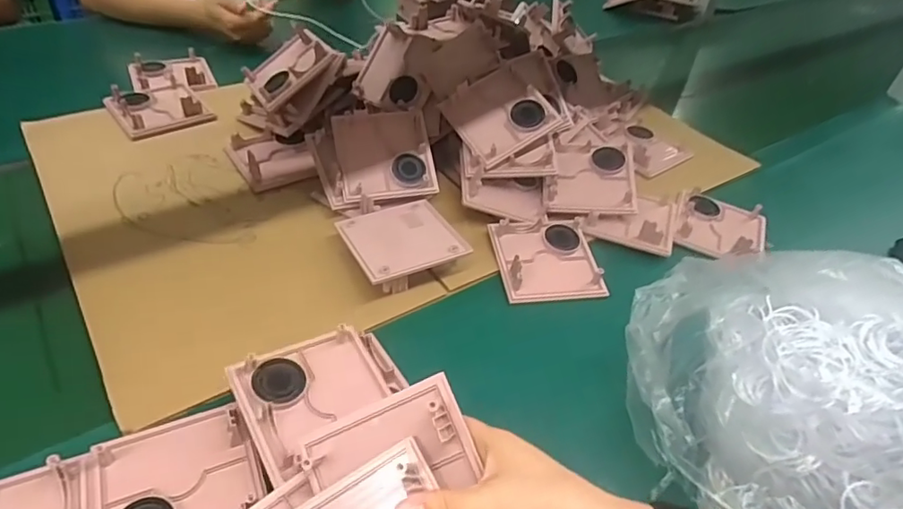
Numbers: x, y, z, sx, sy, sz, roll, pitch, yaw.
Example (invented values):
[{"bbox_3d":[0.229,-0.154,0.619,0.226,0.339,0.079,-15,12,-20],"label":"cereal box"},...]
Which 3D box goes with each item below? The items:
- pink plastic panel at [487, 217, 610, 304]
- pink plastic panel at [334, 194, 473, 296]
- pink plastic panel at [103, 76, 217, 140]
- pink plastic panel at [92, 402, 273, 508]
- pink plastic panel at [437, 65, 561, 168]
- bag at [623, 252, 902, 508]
[{"bbox_3d":[0.104,0.001,0.604,0.108,0.019,0.101,-2,44,-11],"label":"pink plastic panel"},{"bbox_3d":[-0.056,-0.018,0.592,0.105,0.036,0.122,-15,47,-23],"label":"pink plastic panel"},{"bbox_3d":[-0.388,-0.198,0.744,0.104,0.027,0.111,-27,53,-32],"label":"pink plastic panel"},{"bbox_3d":[-0.189,0.160,0.394,0.106,0.021,0.098,-16,48,-23],"label":"pink plastic panel"},{"bbox_3d":[0.055,-0.165,0.660,0.103,0.014,0.103,-32,72,-5],"label":"pink plastic panel"},{"bbox_3d":[0.270,0.099,0.404,0.272,0.149,0.203,22,45,15],"label":"bag"}]

